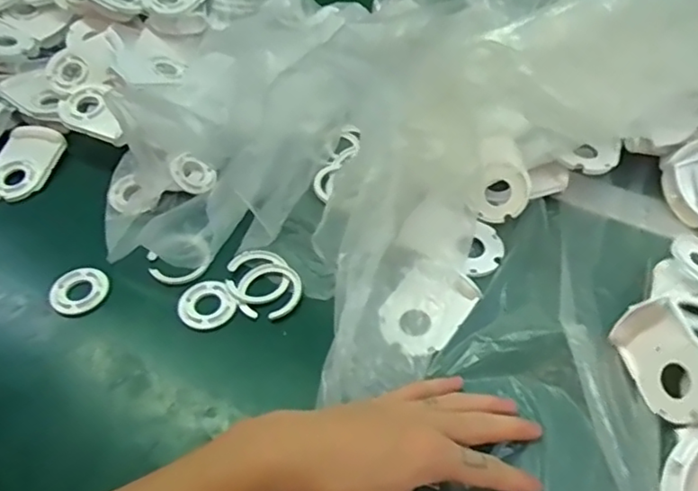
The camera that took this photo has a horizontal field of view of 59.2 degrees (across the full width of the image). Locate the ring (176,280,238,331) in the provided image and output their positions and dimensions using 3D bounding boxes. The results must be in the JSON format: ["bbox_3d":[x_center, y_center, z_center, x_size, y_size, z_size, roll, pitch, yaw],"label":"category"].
[{"bbox_3d":[-0.113,0.047,0.483,0.042,0.006,0.041,-1,50,1],"label":"ring"}]

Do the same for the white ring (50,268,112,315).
[{"bbox_3d":[-0.218,0.036,0.496,0.044,0.007,0.040,-1,50,1],"label":"white ring"}]

